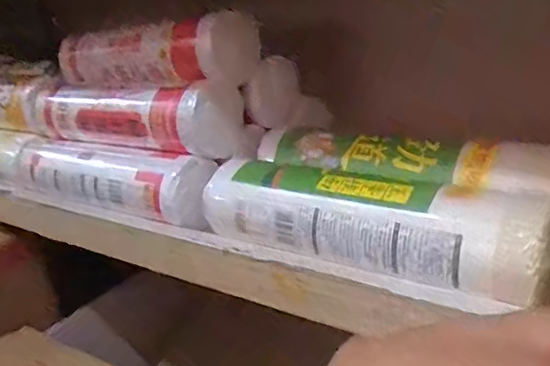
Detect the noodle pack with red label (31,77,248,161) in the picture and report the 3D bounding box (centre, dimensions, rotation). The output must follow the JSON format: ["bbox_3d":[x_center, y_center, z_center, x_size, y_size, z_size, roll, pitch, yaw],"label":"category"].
[{"bbox_3d":[-0.139,-0.065,0.544,0.244,0.068,0.070,7,26,32],"label":"noodle pack with red label"}]

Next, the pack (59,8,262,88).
[{"bbox_3d":[-0.117,-0.121,0.541,0.227,0.073,0.081,9,27,36],"label":"pack"}]

